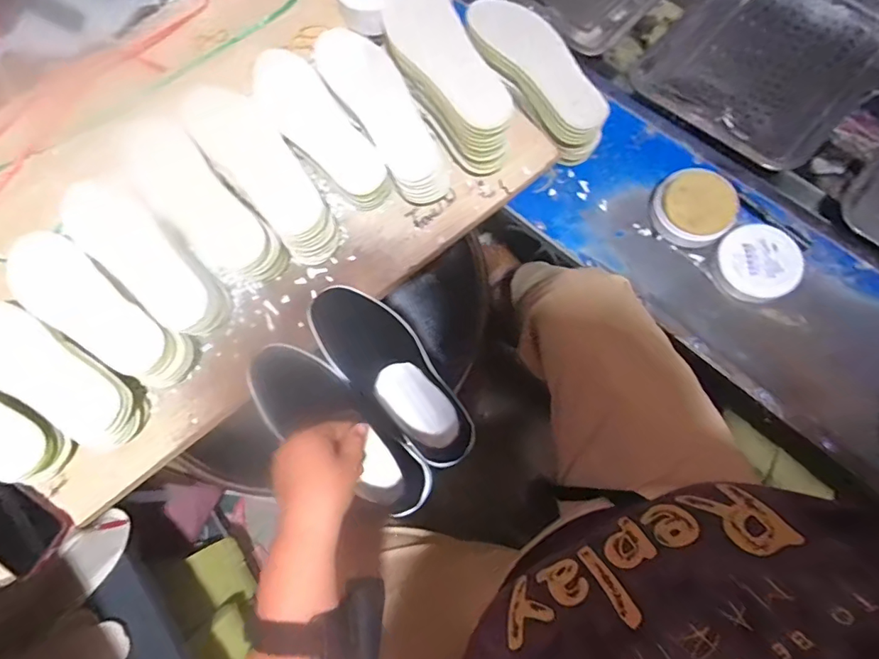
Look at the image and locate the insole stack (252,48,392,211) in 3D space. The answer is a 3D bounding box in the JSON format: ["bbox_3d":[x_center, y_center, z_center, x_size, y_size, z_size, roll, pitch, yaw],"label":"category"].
[{"bbox_3d":[-0.164,-0.263,0.655,0.084,0.078,0.267,-33,74,-8],"label":"insole stack"}]

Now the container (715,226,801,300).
[{"bbox_3d":[0.429,-0.090,0.646,0.107,0.029,0.098,-1,72,2],"label":"container"}]

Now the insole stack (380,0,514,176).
[{"bbox_3d":[0.000,-0.347,0.653,0.097,0.091,0.290,-23,73,-5],"label":"insole stack"}]

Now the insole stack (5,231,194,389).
[{"bbox_3d":[-0.426,-0.025,0.599,0.263,0.058,0.087,36,77,13],"label":"insole stack"}]

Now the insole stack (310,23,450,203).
[{"bbox_3d":[-0.080,-0.291,0.663,0.088,0.076,0.278,-30,73,-7],"label":"insole stack"}]

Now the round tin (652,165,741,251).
[{"bbox_3d":[0.351,-0.170,0.664,0.106,0.052,0.106,40,78,14],"label":"round tin"}]

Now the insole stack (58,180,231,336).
[{"bbox_3d":[-0.375,-0.097,0.614,0.259,0.056,0.092,39,78,13],"label":"insole stack"}]

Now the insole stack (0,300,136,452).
[{"bbox_3d":[-0.469,0.046,0.576,0.252,0.054,0.094,34,77,12],"label":"insole stack"}]

